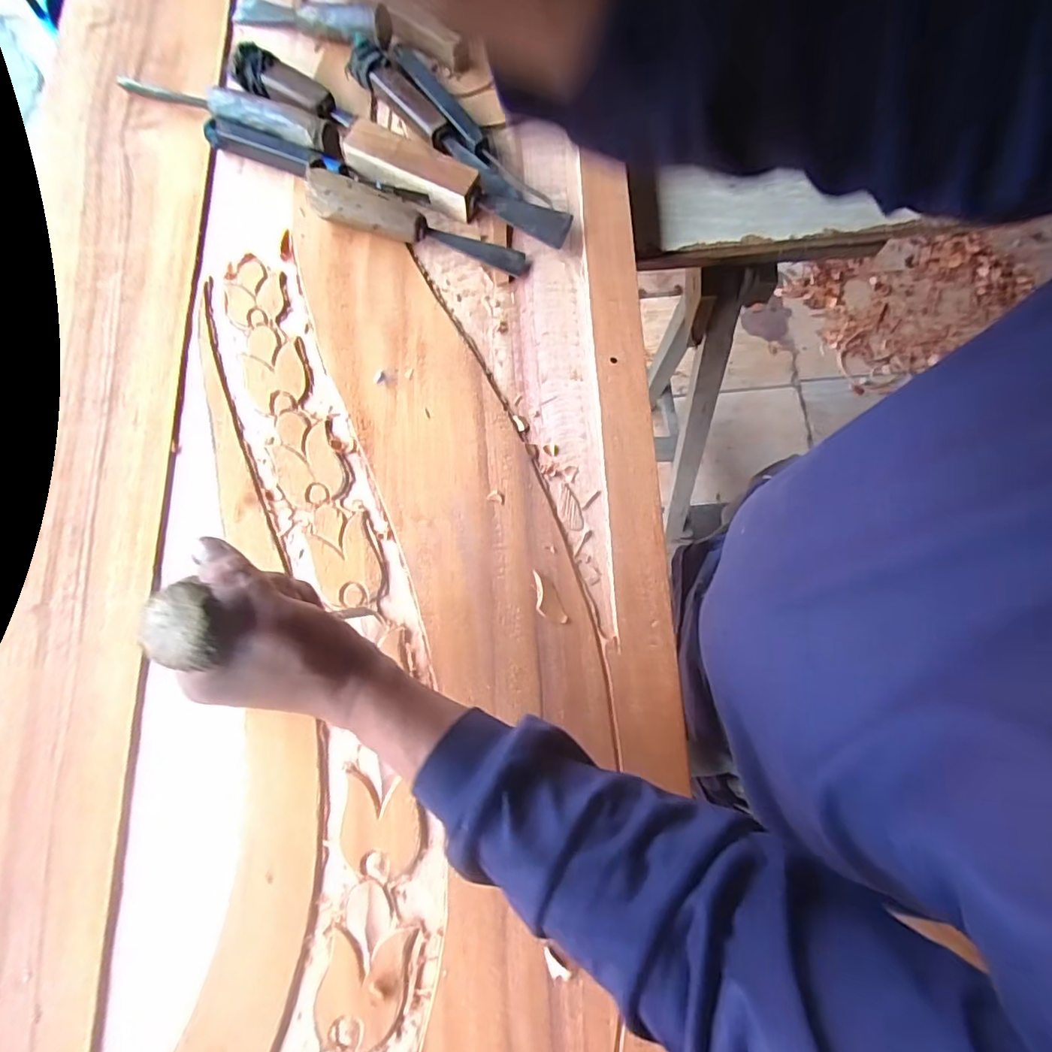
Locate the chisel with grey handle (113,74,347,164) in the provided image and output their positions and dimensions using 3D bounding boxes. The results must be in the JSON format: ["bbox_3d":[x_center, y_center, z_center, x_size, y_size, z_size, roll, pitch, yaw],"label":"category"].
[{"bbox_3d":[-0.284,-0.398,0.526,0.246,0.027,0.024,22,76,6],"label":"chisel with grey handle"}]

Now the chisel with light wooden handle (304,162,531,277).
[{"bbox_3d":[-0.096,-0.273,0.495,0.199,0.044,0.033,15,76,4],"label":"chisel with light wooden handle"}]

